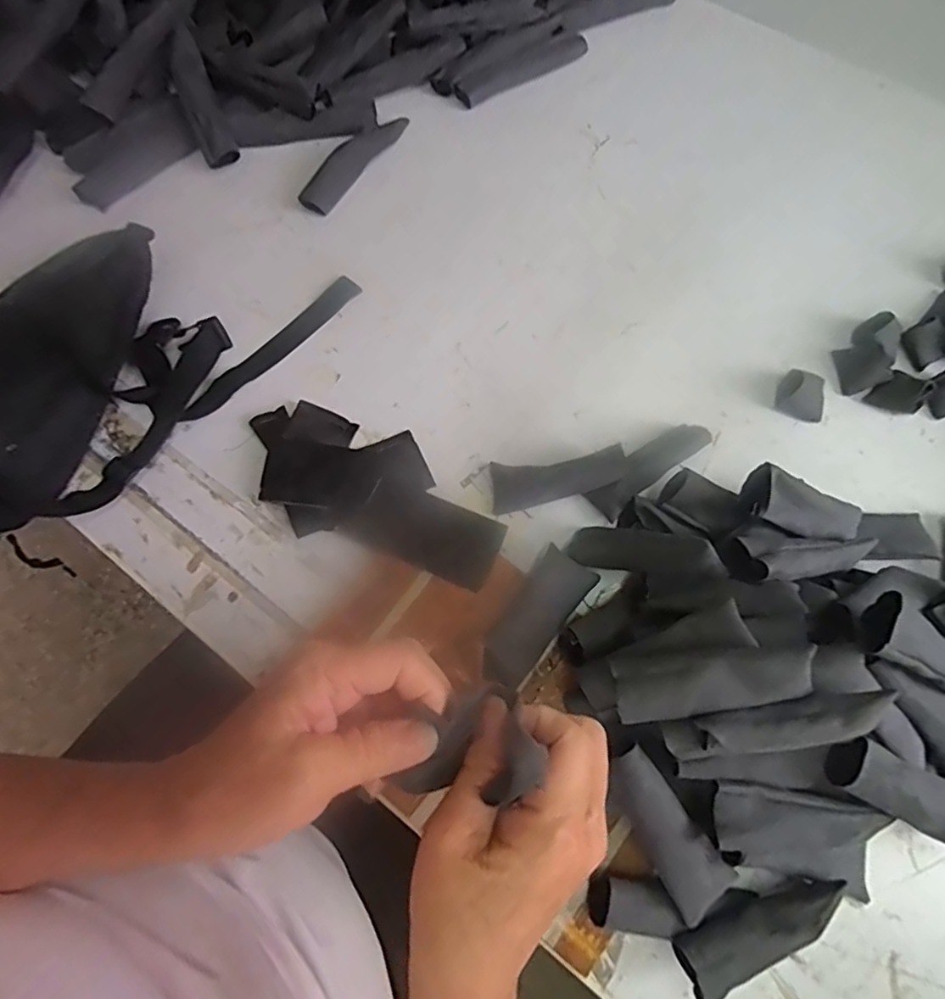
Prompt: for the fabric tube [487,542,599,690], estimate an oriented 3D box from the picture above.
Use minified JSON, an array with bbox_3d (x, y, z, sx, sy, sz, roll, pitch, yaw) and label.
[{"bbox_3d":[0.045,0.086,0.427,0.040,0.016,0.104,34,72,13],"label":"fabric tube"}]

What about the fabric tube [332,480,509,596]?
[{"bbox_3d":[-0.035,0.024,0.460,0.114,0.007,0.059,24,70,9],"label":"fabric tube"}]

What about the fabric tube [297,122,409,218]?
[{"bbox_3d":[-0.117,-0.338,0.590,0.031,0.017,0.140,31,72,12],"label":"fabric tube"}]

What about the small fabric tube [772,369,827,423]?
[{"bbox_3d":[0.276,-0.086,0.492,0.040,0.021,0.033,27,71,10],"label":"small fabric tube"}]

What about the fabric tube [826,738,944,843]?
[{"bbox_3d":[0.260,0.173,0.343,0.107,0.026,0.036,29,71,-4],"label":"fabric tube"}]

